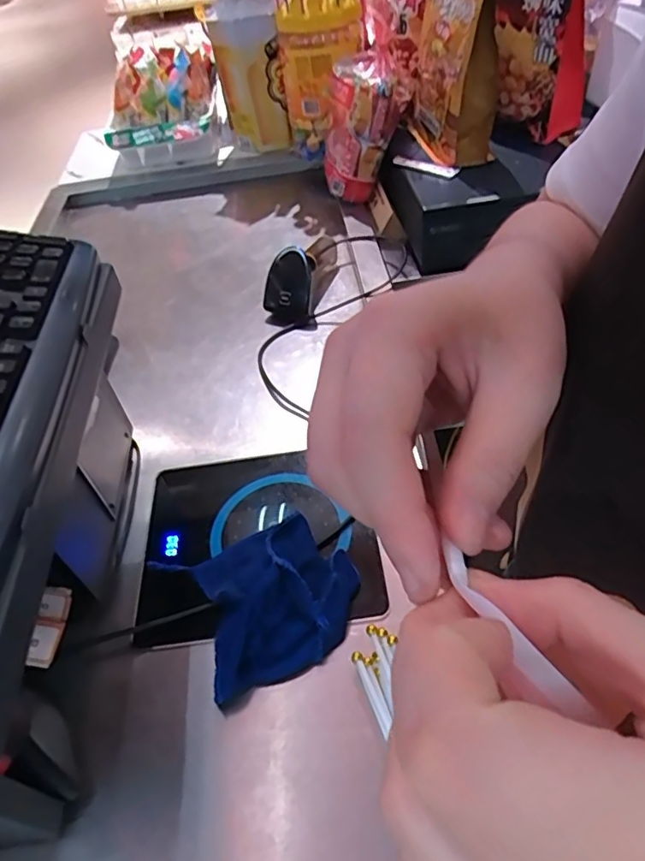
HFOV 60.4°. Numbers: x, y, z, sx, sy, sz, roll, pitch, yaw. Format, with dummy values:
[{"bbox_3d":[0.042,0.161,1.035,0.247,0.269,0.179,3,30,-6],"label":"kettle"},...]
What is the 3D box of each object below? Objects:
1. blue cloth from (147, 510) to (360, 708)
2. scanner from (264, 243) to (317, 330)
[{"bbox_3d":[-0.047,0.134,0.486,0.139,0.049,0.145,-21,49,-11],"label":"blue cloth"},{"bbox_3d":[-0.046,-0.193,0.772,0.073,0.082,0.097,-3,47,4],"label":"scanner"}]

